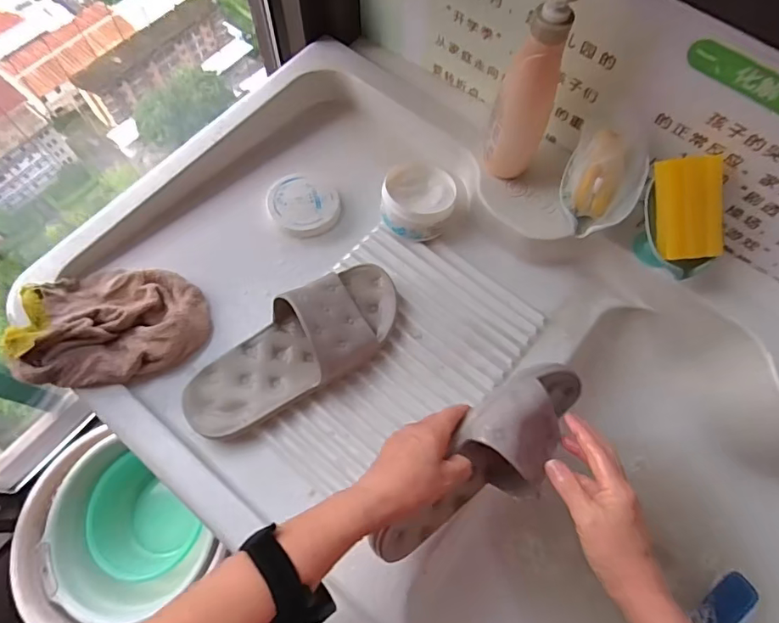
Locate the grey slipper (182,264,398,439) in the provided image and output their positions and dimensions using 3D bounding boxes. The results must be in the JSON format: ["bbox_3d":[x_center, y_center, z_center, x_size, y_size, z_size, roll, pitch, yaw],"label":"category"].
[{"bbox_3d":[-0.096,0.035,0.536,0.260,0.075,0.101,-38,74,-15],"label":"grey slipper"}]

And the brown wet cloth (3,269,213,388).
[{"bbox_3d":[-0.312,0.015,0.560,0.199,0.062,0.141,-3,68,-3],"label":"brown wet cloth"}]

